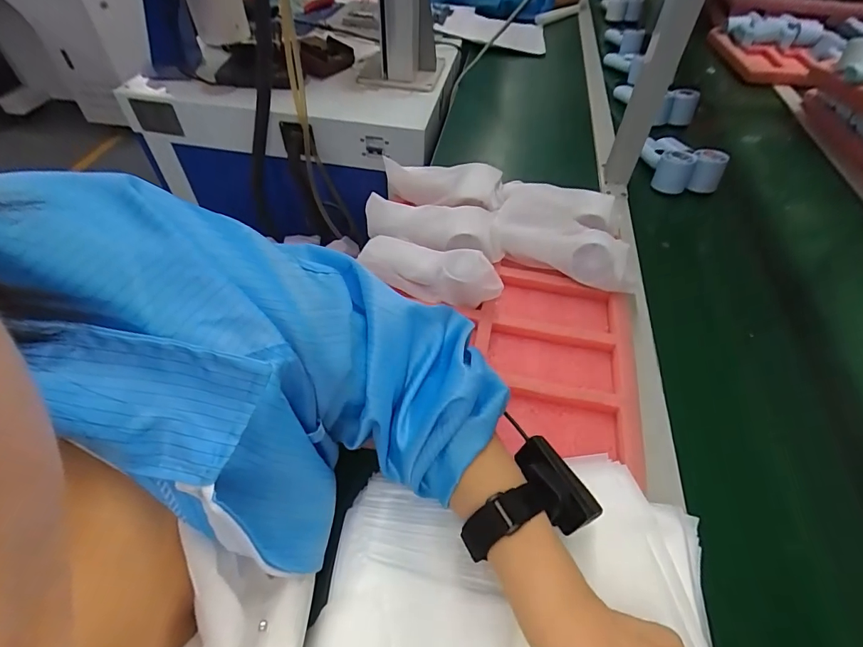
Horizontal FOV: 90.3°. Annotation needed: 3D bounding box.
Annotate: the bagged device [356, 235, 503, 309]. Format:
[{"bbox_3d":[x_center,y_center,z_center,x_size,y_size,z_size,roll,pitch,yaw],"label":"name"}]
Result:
[{"bbox_3d":[-0.003,-0.065,0.532,0.180,0.043,0.067,14,51,10],"label":"bagged device"}]

